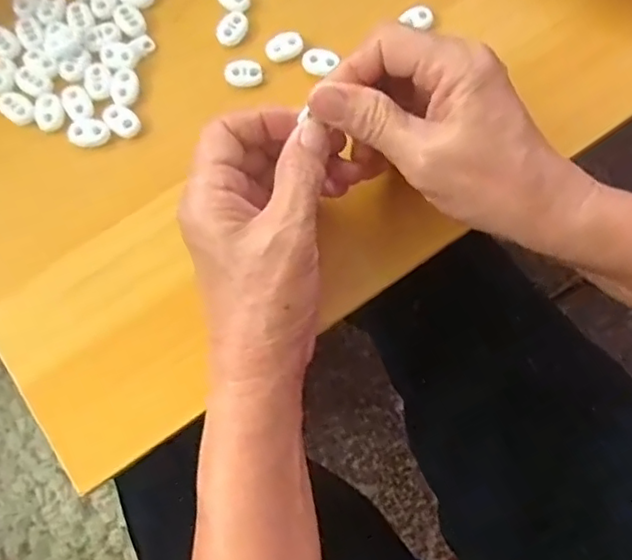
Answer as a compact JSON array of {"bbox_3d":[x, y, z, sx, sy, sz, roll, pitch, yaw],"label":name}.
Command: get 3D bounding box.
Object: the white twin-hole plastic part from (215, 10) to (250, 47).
[{"bbox_3d":[-0.050,-0.151,0.371,0.016,0.005,0.023,20,75,5],"label":"white twin-hole plastic part"}]

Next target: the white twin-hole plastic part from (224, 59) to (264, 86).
[{"bbox_3d":[-0.042,-0.121,0.360,0.022,0.006,0.013,-5,74,-3],"label":"white twin-hole plastic part"}]

